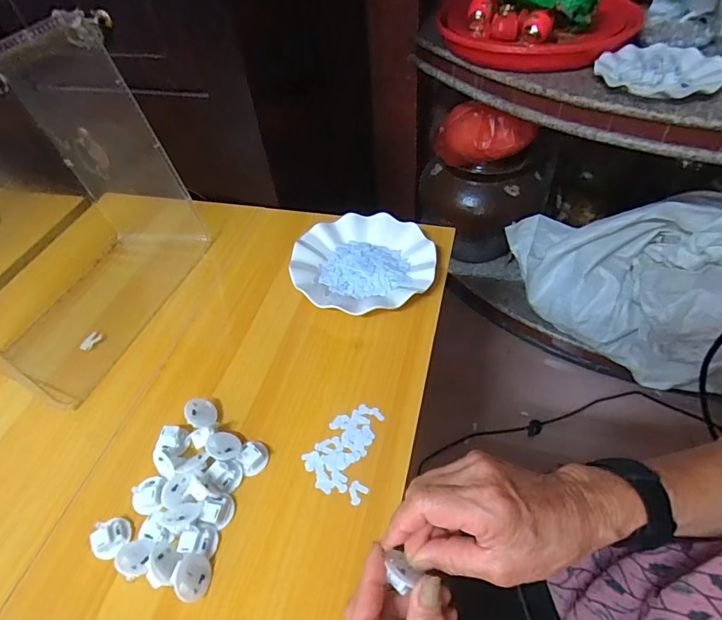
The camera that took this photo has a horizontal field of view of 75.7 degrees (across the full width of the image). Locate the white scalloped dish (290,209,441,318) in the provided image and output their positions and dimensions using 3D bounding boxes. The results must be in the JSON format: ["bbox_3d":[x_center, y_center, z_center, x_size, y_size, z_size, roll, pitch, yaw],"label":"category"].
[{"bbox_3d":[0.003,-0.065,0.614,0.182,0.022,0.173,-2,49,2],"label":"white scalloped dish"}]

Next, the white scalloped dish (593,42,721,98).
[{"bbox_3d":[0.488,-0.393,0.746,0.178,0.026,0.174,-3,48,3],"label":"white scalloped dish"}]

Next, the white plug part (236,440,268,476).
[{"bbox_3d":[-0.104,0.139,0.446,0.027,0.016,0.030,-27,53,-19],"label":"white plug part"}]

